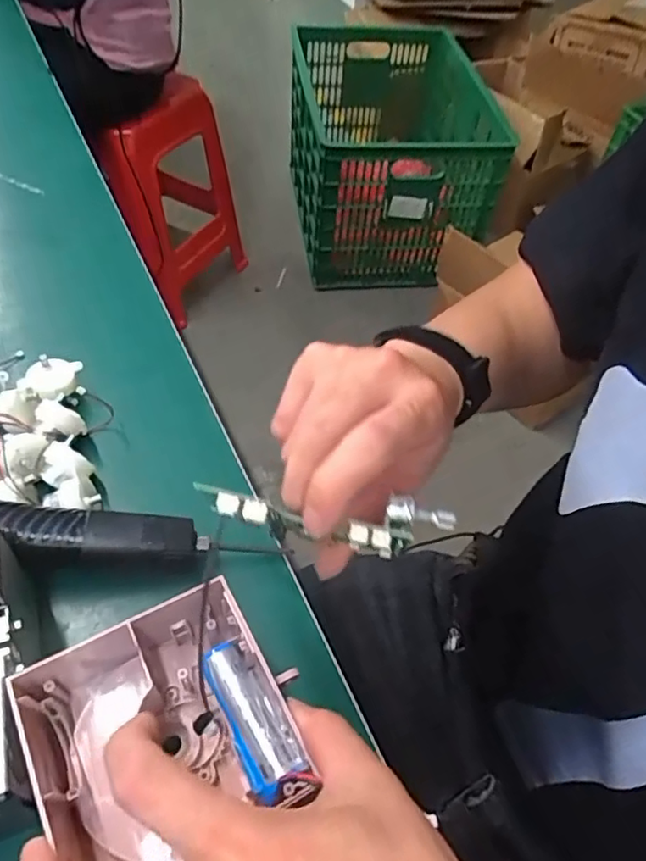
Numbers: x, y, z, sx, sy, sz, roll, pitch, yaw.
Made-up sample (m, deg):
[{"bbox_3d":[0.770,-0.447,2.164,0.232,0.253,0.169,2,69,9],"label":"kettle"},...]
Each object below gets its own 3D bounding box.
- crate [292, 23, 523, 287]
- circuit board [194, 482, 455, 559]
[{"bbox_3d":[0.171,-0.797,1.718,0.483,0.404,0.728,-3,54,-8],"label":"crate"},{"bbox_3d":[0.001,0.036,0.231,0.099,0.015,0.024,9,50,-1],"label":"circuit board"}]

